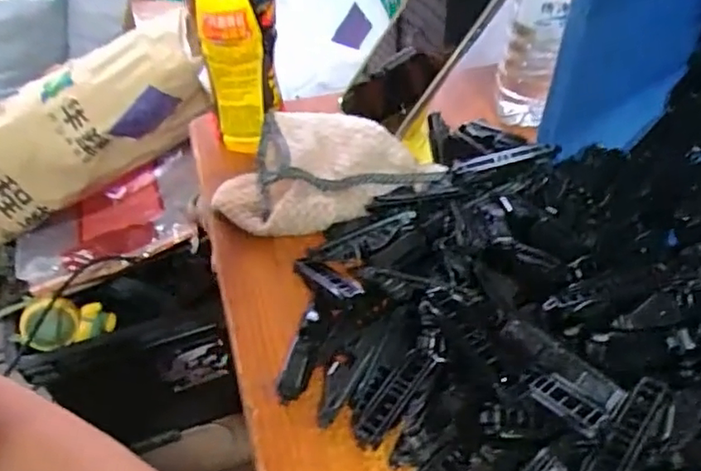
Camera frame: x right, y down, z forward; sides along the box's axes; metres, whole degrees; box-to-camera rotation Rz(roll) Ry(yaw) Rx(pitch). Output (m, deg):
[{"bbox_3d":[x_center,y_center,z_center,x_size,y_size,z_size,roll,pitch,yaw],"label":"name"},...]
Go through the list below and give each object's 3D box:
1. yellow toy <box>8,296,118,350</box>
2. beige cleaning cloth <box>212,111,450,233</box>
[{"bbox_3d":[-0.366,0.113,0.777,0.109,0.061,0.045,13,4,-32],"label":"yellow toy"},{"bbox_3d":[-0.024,-0.059,0.488,0.170,0.044,0.108,-8,48,-6],"label":"beige cleaning cloth"}]

